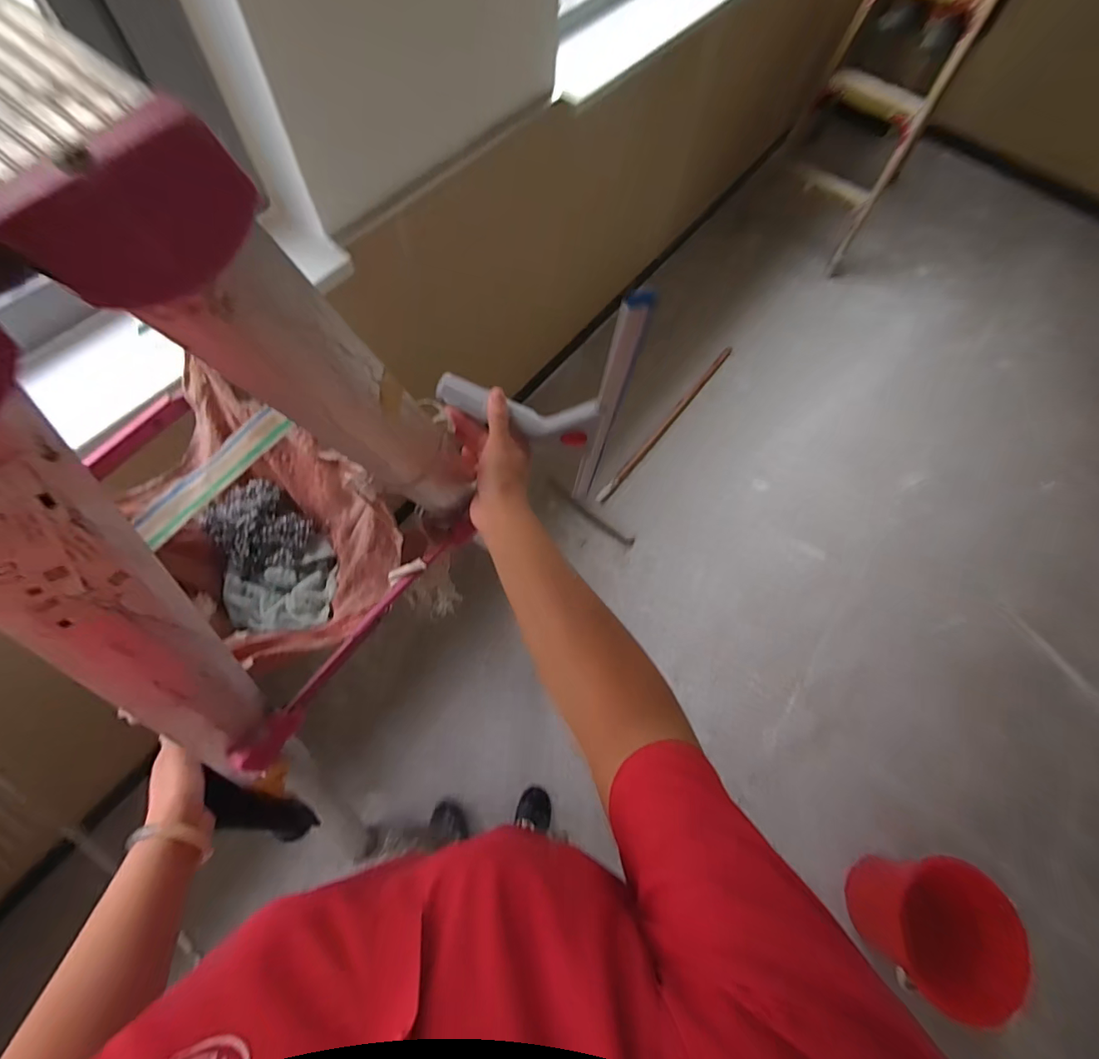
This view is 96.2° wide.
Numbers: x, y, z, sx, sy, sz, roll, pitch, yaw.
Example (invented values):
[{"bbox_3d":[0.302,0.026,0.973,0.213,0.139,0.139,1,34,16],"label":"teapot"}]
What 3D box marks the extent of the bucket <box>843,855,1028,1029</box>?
[{"bbox_3d":[1.023,1.049,1.280,0.298,0.265,0.343,-42,76,-18],"label":"bucket"}]

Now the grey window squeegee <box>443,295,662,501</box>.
[{"bbox_3d":[-0.022,-0.119,0.486,0.181,0.317,0.034,16,74,4],"label":"grey window squeegee"}]

